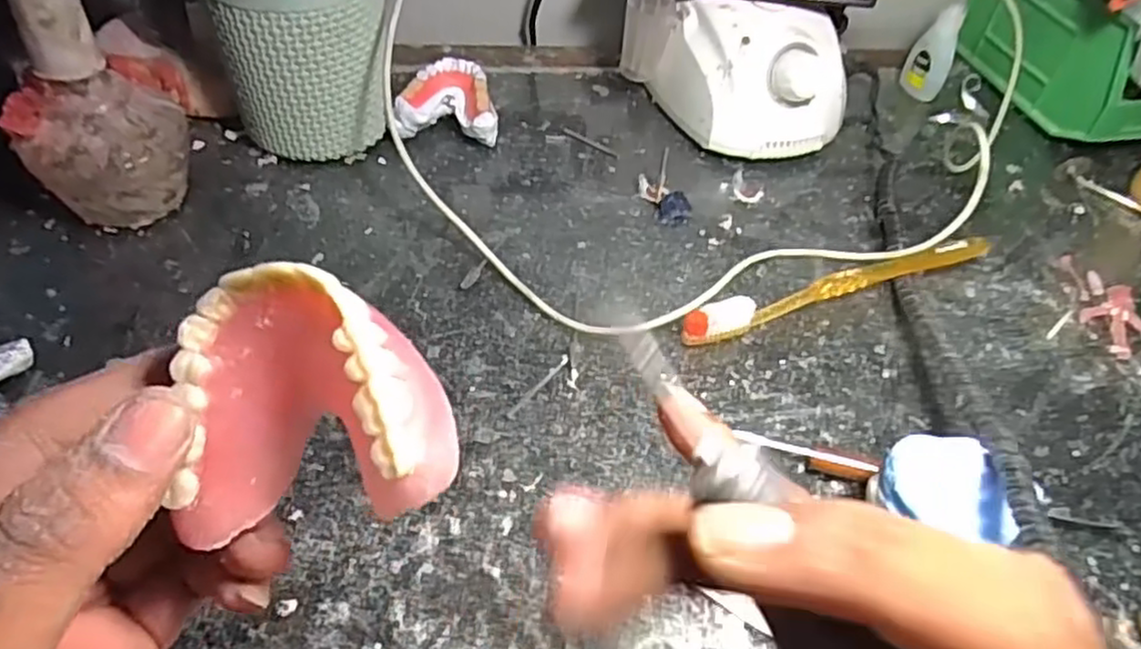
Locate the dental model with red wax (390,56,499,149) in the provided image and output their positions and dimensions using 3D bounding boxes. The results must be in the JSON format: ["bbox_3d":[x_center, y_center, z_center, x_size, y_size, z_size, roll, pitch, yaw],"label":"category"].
[{"bbox_3d":[-0.075,-0.135,0.449,0.059,0.034,0.055,3,49,-4],"label":"dental model with red wax"}]

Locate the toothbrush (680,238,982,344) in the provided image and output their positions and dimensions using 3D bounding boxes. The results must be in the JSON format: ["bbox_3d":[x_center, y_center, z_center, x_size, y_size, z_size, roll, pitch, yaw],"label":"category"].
[{"bbox_3d":[0.142,-0.018,0.378,0.184,0.022,0.013,-13,52,-17],"label":"toothbrush"}]

